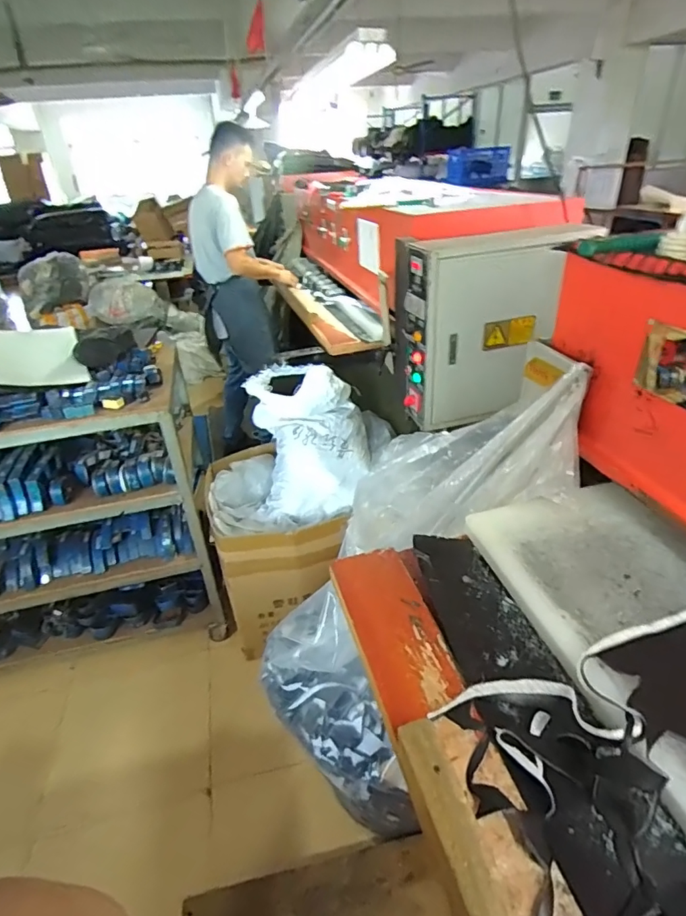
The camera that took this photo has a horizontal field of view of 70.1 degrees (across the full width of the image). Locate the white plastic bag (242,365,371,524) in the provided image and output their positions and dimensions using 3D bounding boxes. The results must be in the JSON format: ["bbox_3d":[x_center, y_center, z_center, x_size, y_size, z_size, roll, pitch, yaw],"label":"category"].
[{"bbox_3d":[-0.116,-0.072,1.727,0.398,0.408,0.458,-5,33,-2],"label":"white plastic bag"}]

